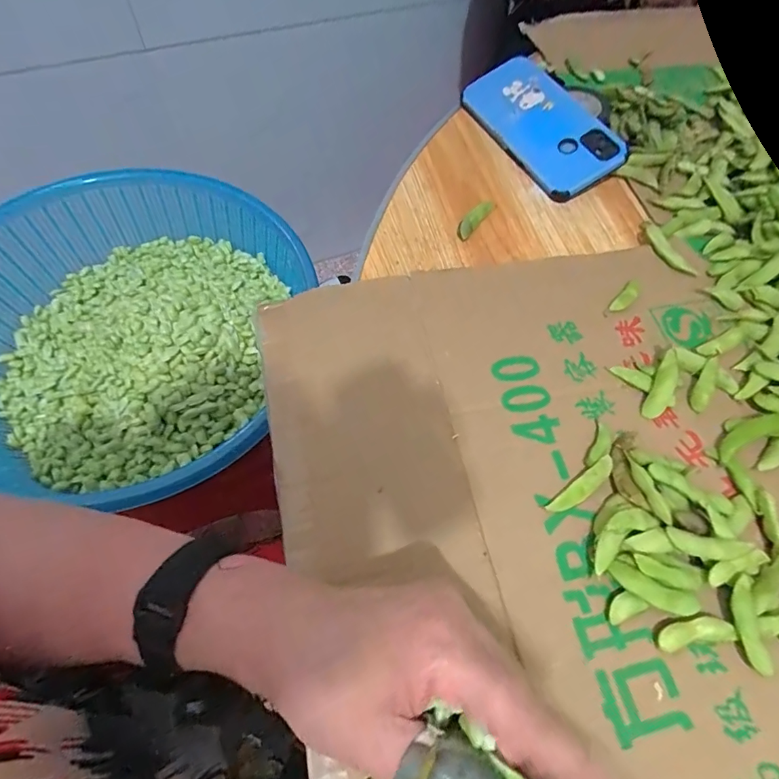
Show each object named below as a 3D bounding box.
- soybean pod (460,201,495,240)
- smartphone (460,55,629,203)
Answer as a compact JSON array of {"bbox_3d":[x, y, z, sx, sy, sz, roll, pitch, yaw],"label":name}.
[{"bbox_3d":[0.074,-0.146,0.405,0.012,0.006,0.049,33,66,13],"label":"soybean pod"},{"bbox_3d":[0.142,-0.248,0.445,0.079,0.011,0.161,-35,70,2],"label":"smartphone"}]

